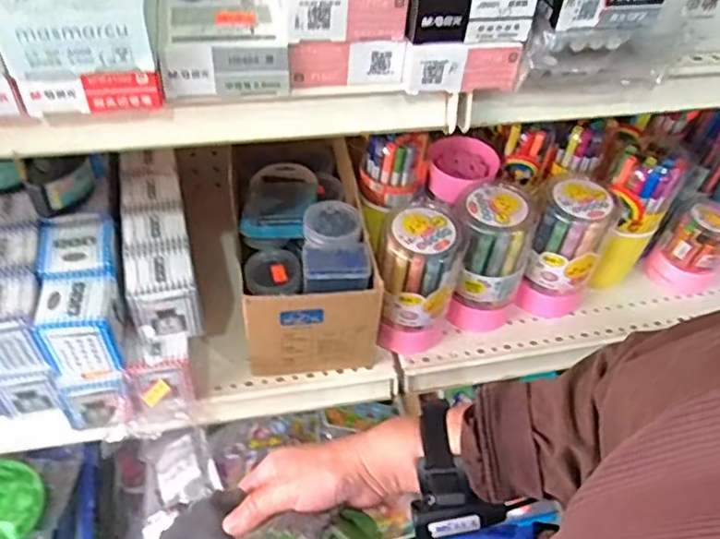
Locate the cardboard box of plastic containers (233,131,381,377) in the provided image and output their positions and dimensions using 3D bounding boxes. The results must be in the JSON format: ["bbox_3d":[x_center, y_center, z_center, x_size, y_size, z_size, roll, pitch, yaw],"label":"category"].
[{"bbox_3d":[-0.062,-0.028,0.643,0.118,0.108,0.248,-4,49,-9],"label":"cardboard box of plastic containers"}]

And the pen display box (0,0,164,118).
[{"bbox_3d":[-0.153,-0.159,0.361,0.074,0.062,0.153,-5,49,-10],"label":"pen display box"}]

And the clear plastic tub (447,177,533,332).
[{"bbox_3d":[0.130,-0.020,0.627,0.074,0.120,0.079,4,41,-3],"label":"clear plastic tub"}]

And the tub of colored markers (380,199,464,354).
[{"bbox_3d":[0.055,0.015,0.602,0.071,0.145,0.077,3,48,-3],"label":"tub of colored markers"}]

